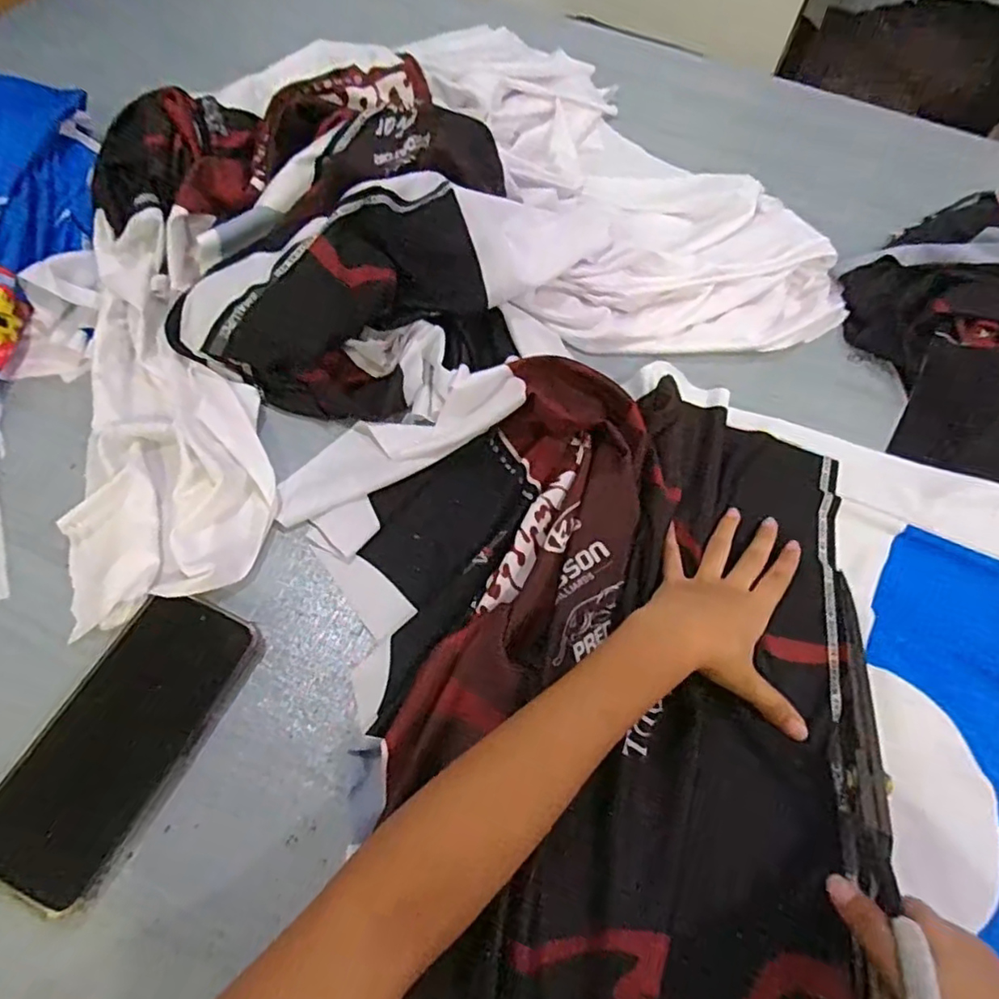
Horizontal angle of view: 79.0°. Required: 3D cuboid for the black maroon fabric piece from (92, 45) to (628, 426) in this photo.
[{"bbox_3d":[-0.116,-0.242,0.536,0.355,0.103,0.337,2,60,-3],"label":"black maroon fabric piece"}]

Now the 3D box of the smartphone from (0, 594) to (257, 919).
[{"bbox_3d":[-0.225,0.137,0.355,0.080,0.009,0.169,23,61,9],"label":"smartphone"}]

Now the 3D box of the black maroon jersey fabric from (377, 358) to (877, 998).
[{"bbox_3d":[0.091,0.155,0.372,0.291,0.048,0.545,6,61,-1],"label":"black maroon jersey fabric"}]

